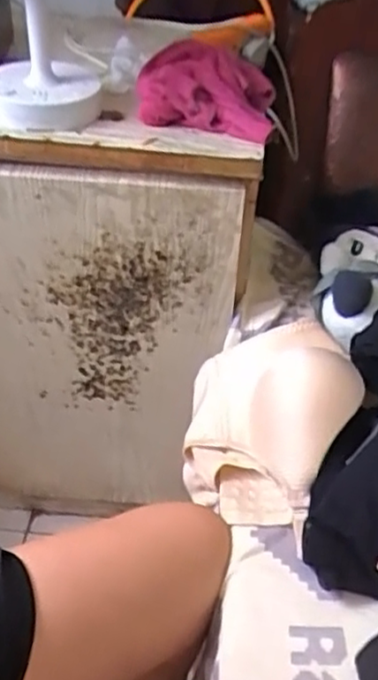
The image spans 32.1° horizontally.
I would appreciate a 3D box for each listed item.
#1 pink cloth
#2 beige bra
[{"bbox_3d":[0.021,-0.289,0.744,0.152,0.061,0.156,5,40,0],"label":"pink cloth"},{"bbox_3d":[0.077,0.088,0.680,0.162,0.143,0.192,18,42,15],"label":"beige bra"}]

